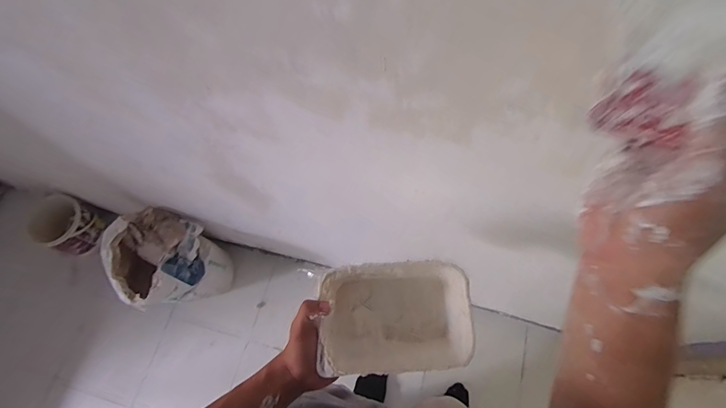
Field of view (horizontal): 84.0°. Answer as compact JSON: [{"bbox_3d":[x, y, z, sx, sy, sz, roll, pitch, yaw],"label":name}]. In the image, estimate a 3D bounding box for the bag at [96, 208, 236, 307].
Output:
[{"bbox_3d":[-0.603,0.190,1.290,0.232,0.399,0.271,25,73,11],"label":"bag"}]

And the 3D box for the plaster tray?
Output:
[{"bbox_3d":[0.040,0.141,0.500,0.176,0.070,0.122,-5,70,1],"label":"plaster tray"}]

